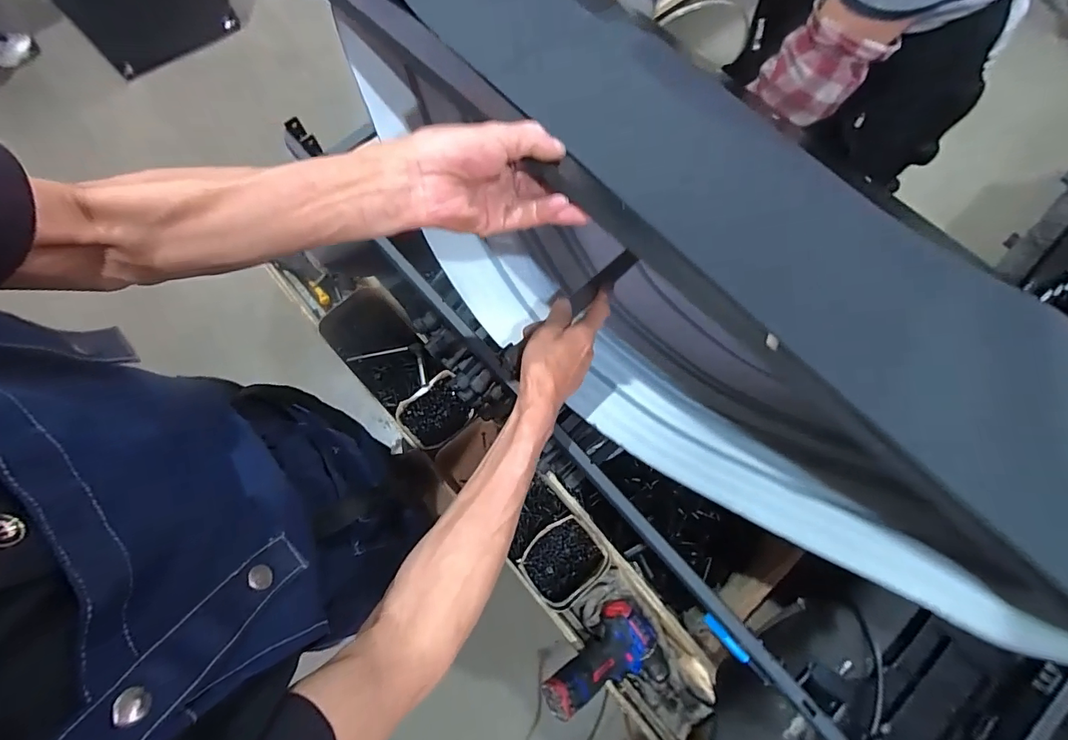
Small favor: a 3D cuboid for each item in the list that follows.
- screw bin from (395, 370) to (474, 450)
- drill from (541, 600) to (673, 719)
[{"bbox_3d":[-0.166,0.075,0.796,0.115,0.039,0.097,-38,78,-10],"label":"screw bin"},{"bbox_3d":[0.110,0.456,0.718,0.213,0.059,0.136,-14,73,-34],"label":"drill"}]

